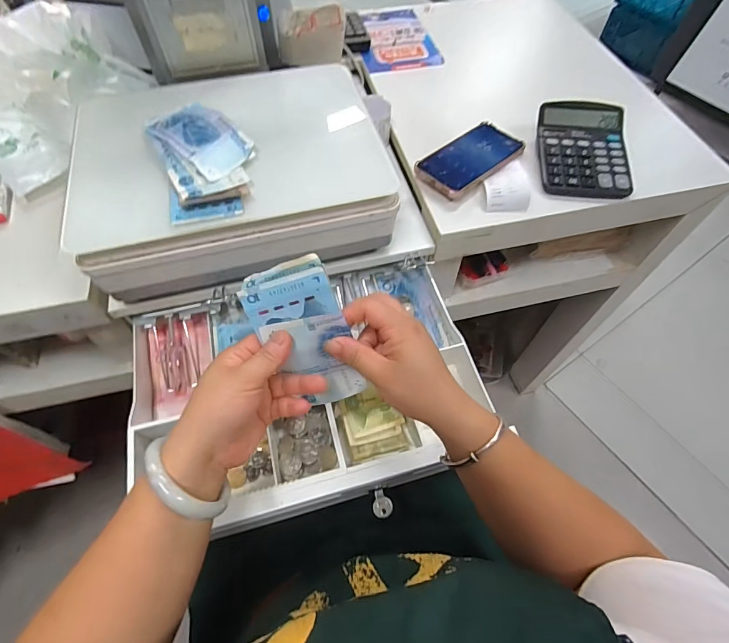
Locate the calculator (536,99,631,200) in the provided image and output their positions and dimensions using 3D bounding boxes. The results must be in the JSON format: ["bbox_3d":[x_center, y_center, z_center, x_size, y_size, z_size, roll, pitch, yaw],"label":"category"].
[{"bbox_3d":[0.299,-0.234,0.557,0.118,0.050,0.145,3,60,1],"label":"calculator"}]

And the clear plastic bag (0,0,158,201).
[{"bbox_3d":[-0.472,-0.352,0.583,0.229,0.082,0.327,-40,67,-21],"label":"clear plastic bag"}]

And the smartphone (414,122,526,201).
[{"bbox_3d":[0.146,-0.226,0.563,0.159,0.019,0.077,-38,67,-20],"label":"smartphone"}]

